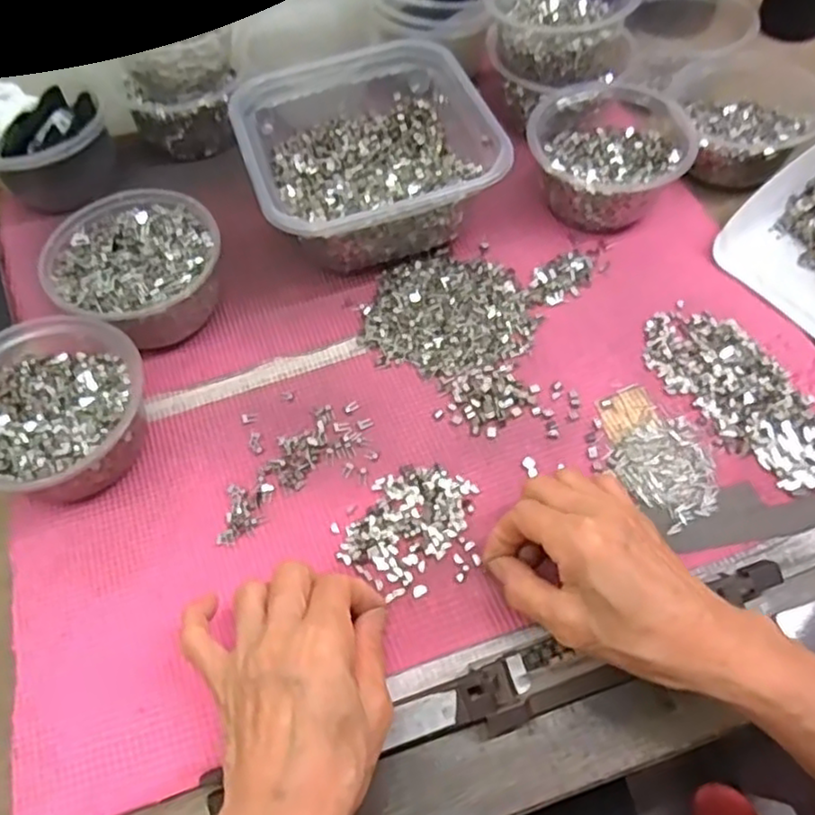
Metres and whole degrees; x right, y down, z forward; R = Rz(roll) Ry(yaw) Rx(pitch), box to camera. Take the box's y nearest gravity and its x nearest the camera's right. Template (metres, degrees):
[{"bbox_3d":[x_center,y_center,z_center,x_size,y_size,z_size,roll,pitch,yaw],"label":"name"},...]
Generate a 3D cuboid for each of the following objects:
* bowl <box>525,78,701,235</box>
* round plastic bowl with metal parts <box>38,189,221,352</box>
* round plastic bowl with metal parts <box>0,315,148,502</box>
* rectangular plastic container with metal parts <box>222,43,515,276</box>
[{"bbox_3d":[0.150,-0.191,0.514,0.114,0.056,0.118,-1,58,2],"label":"bowl"},{"bbox_3d":[-0.184,-0.094,0.475,0.109,0.059,0.114,-1,58,2],"label":"round plastic bowl with metal parts"},{"bbox_3d":[-0.216,0.004,0.420,0.114,0.056,0.109,-1,58,2],"label":"round plastic bowl with metal parts"},{"bbox_3d":[-0.031,-0.185,0.515,0.170,0.075,0.165,-18,59,-8],"label":"rectangular plastic container with metal parts"}]

